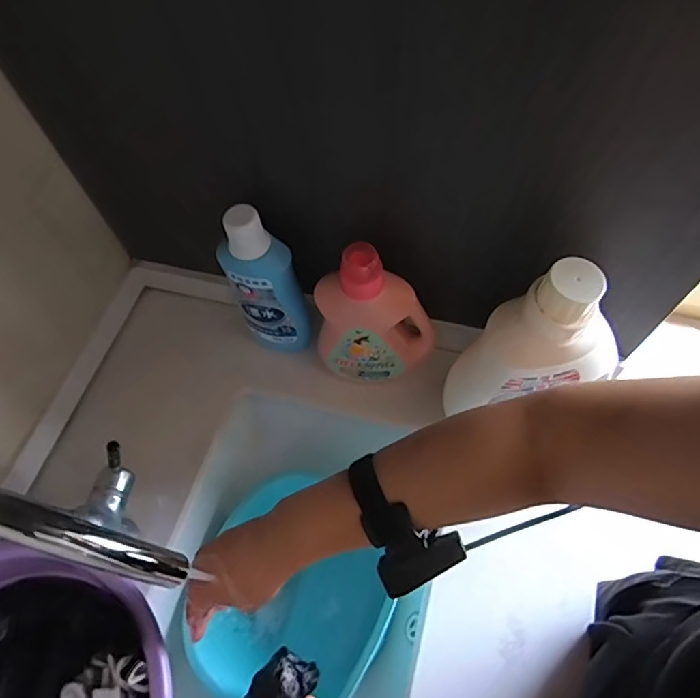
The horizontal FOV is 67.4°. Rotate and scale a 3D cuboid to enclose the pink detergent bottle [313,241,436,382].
[{"bbox_3d":[0.030,-0.035,0.609,0.134,0.210,0.061,-8,64,-1],"label":"pink detergent bottle"}]

